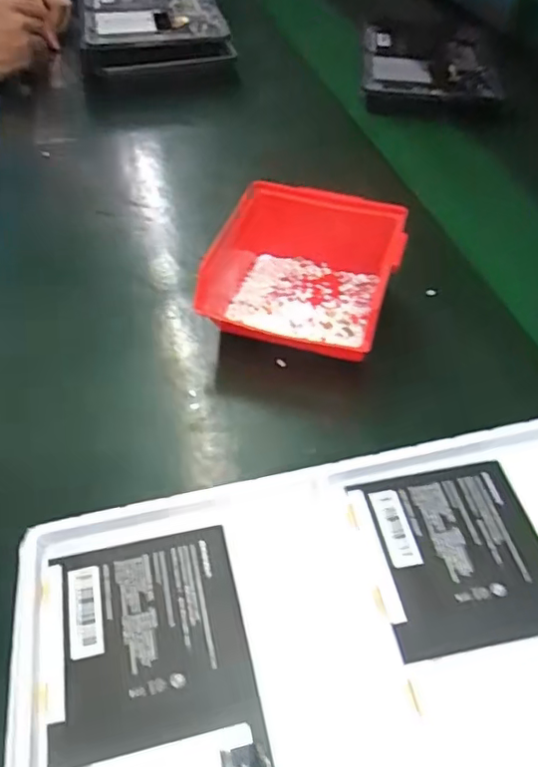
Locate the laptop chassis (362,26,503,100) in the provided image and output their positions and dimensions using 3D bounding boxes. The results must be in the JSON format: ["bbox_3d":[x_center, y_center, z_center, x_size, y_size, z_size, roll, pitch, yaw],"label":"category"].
[{"bbox_3d":[0.212,-0.448,0.819,0.167,0.035,0.268,6,48,2],"label":"laptop chassis"}]

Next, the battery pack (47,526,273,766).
[{"bbox_3d":[-0.049,0.147,0.254,0.090,0.006,0.172,-9,49,-10],"label":"battery pack"}]

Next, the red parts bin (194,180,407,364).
[{"bbox_3d":[0.024,-0.081,0.439,0.138,0.068,0.129,8,49,7],"label":"red parts bin"}]

